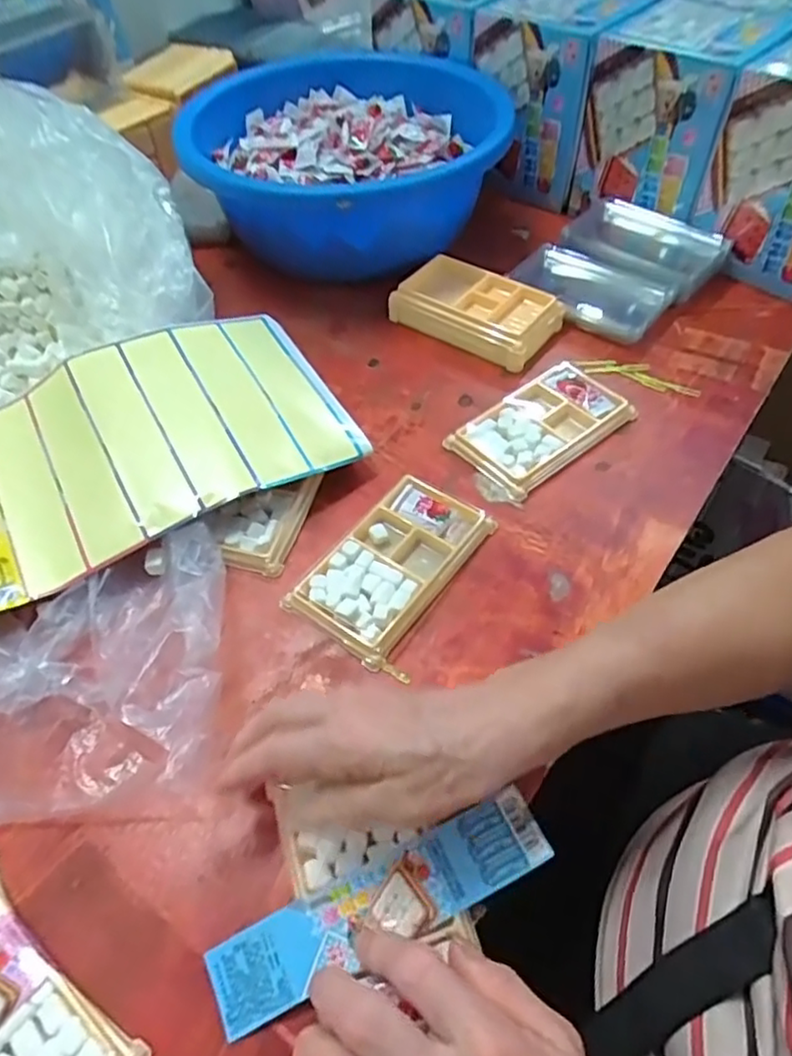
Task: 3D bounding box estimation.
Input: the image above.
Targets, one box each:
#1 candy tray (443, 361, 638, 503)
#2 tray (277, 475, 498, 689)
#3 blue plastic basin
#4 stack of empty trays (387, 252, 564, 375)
[{"bbox_3d":[0.116,-0.082,0.501,0.134,0.014,0.078,-34,59,-21],"label":"candy tray"},{"bbox_3d":[0.000,0.022,0.431,0.077,0.016,0.134,30,60,22],"label":"tray"},{"bbox_3d":[-0.040,-0.357,0.643,0.268,0.118,0.284,-1,53,1],"label":"blue plastic basin"},{"bbox_3d":[0.072,-0.199,0.582,0.139,0.037,0.079,30,59,22],"label":"stack of empty trays"}]

